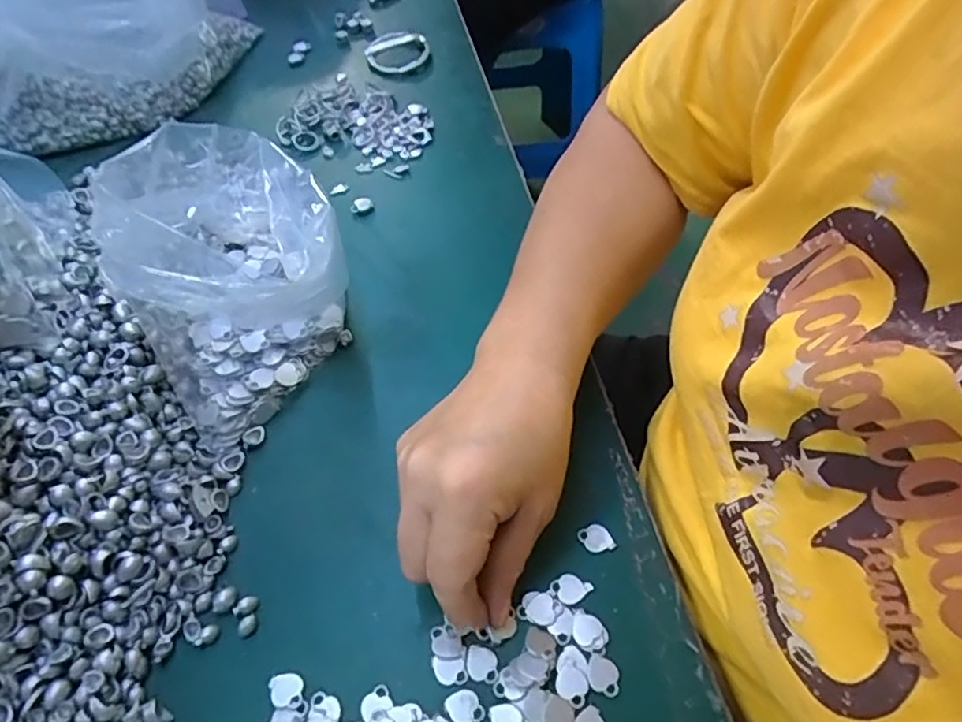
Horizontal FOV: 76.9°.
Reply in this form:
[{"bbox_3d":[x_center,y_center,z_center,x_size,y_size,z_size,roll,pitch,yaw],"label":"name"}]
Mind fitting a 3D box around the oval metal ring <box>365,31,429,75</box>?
[{"bbox_3d":[-0.080,-0.288,0.561,0.057,0.009,0.056,32,61,22],"label":"oval metal ring"}]

